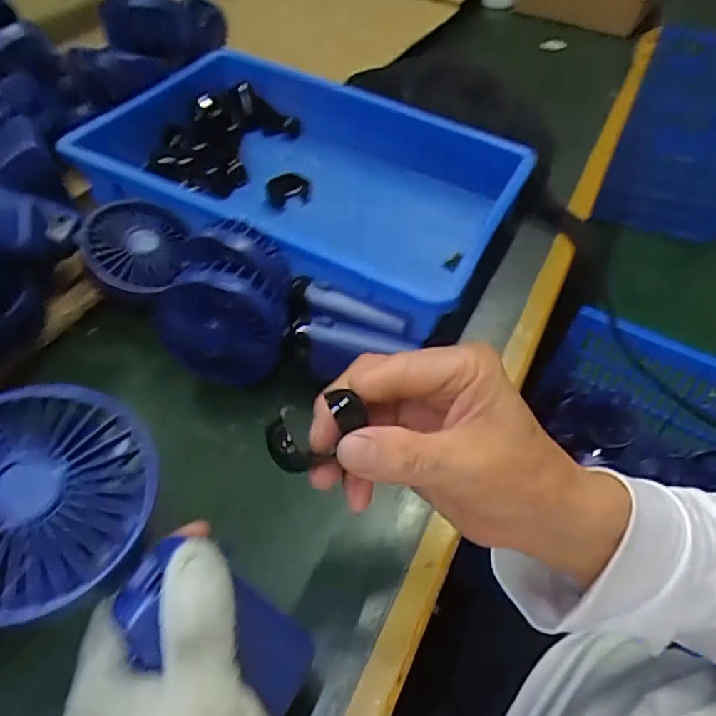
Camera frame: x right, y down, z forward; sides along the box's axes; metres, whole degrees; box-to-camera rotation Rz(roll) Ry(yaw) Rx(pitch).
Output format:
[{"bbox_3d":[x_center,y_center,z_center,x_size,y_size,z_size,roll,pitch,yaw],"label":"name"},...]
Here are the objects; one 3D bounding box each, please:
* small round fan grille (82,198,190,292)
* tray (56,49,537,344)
[{"bbox_3d":[-0.179,-0.091,0.440,0.077,0.017,0.083,7,61,-19],"label":"small round fan grille"},{"bbox_3d":[-0.048,-0.162,0.516,0.364,0.088,0.262,21,51,18],"label":"tray"}]

